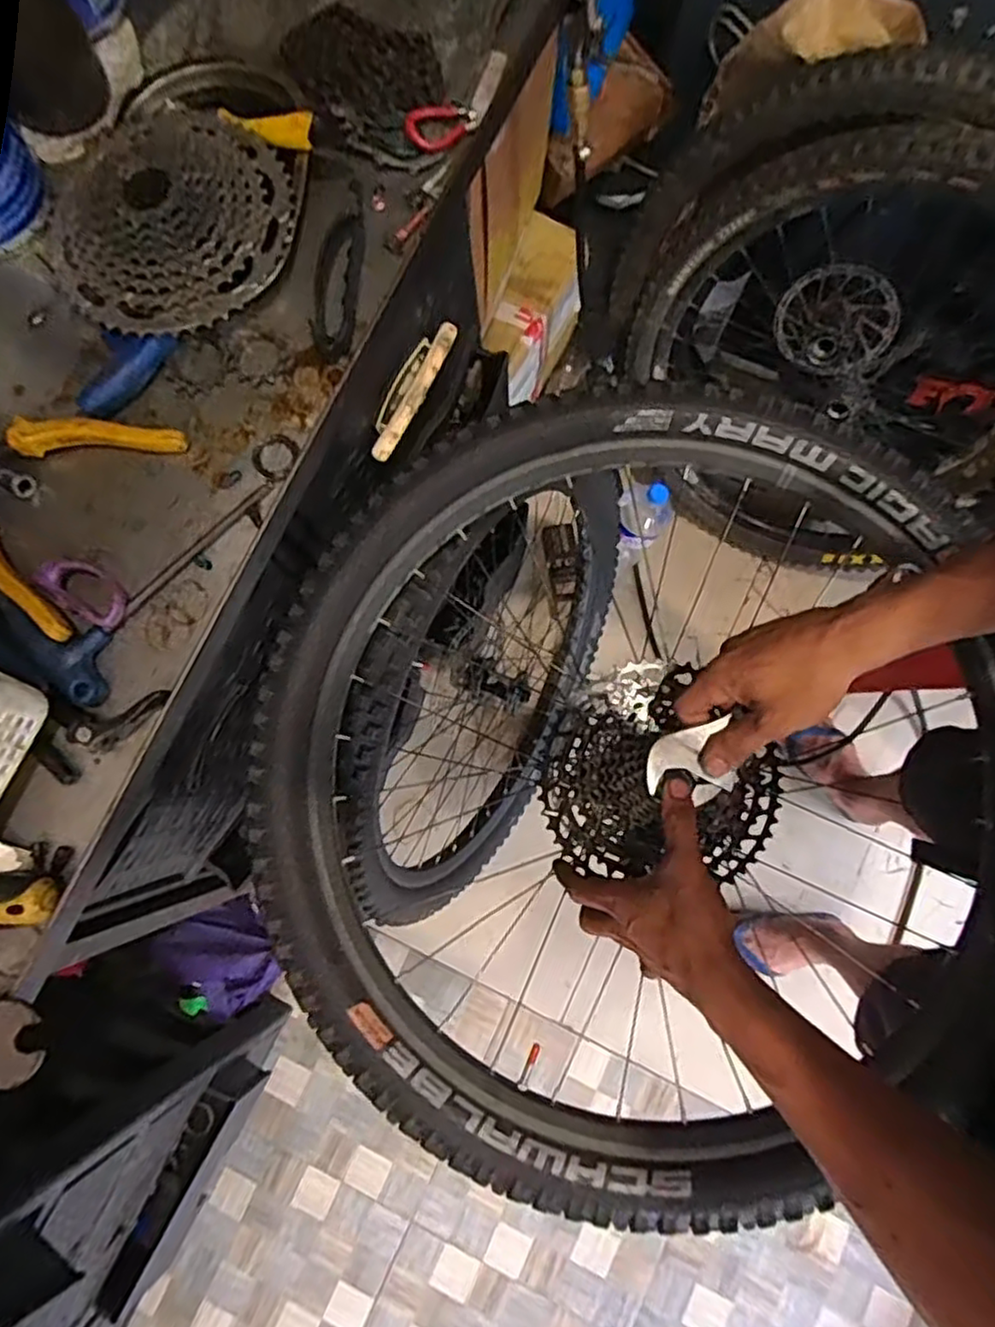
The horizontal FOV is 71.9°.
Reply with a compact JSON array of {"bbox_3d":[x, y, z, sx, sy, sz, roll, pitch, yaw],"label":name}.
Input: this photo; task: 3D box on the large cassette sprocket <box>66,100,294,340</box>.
[{"bbox_3d":[-0.235,-0.325,0.491,0.176,0.044,0.182,-3,80,2],"label":"large cassette sprocket"}]

